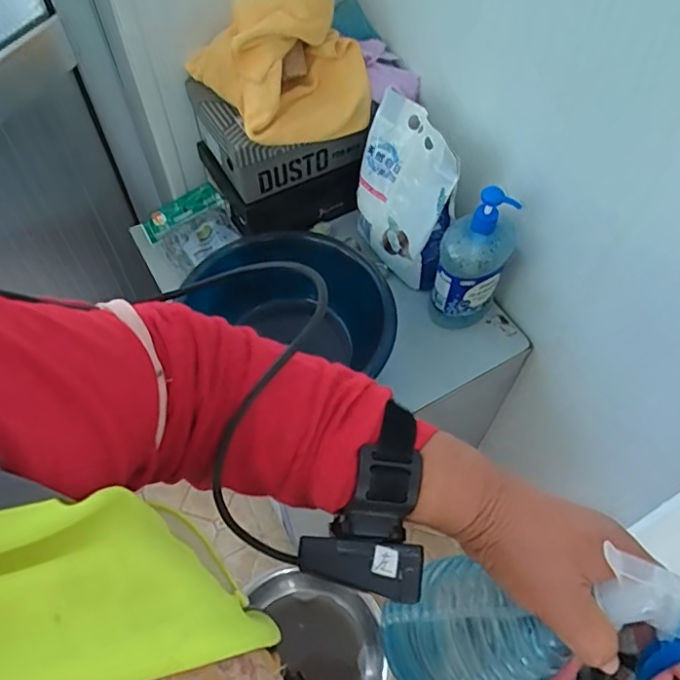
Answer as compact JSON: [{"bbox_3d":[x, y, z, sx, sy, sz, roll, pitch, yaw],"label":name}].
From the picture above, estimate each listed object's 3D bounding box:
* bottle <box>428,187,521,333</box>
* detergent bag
[{"bbox_3d":[0.206,-0.122,0.882,0.104,0.253,0.097,18,58,11],"label":"bottle"},{"bbox_3d":[0.099,-0.233,0.927,0.083,0.241,0.197,-22,59,-15],"label":"detergent bag"}]

